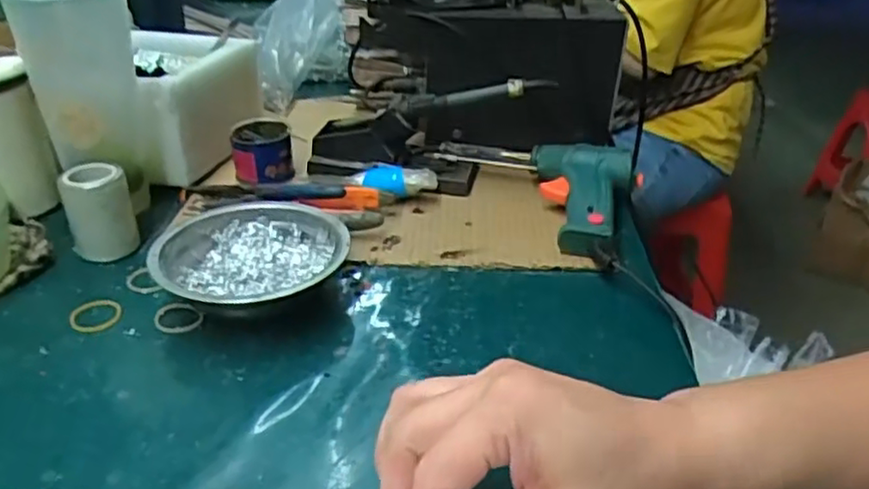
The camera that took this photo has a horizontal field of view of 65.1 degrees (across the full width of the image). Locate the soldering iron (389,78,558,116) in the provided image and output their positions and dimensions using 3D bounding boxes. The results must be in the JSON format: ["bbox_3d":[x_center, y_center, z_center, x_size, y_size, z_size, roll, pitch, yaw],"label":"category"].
[{"bbox_3d":[0.033,-0.131,0.596,0.142,0.018,0.018,-7,28,11],"label":"soldering iron"}]

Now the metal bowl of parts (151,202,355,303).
[{"bbox_3d":[-0.125,0.016,0.471,0.129,0.040,0.122,-14,33,-24],"label":"metal bowl of parts"}]

